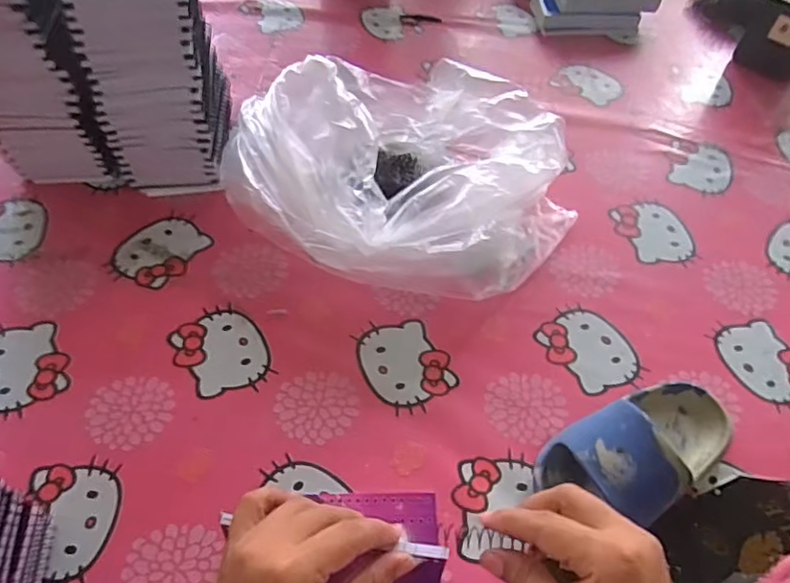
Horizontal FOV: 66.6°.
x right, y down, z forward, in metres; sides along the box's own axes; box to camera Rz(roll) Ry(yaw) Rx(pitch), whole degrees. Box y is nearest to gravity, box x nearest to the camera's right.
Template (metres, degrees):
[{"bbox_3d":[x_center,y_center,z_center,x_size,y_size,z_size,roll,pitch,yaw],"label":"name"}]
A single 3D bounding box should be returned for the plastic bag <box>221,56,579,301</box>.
[{"bbox_3d":[0.001,-0.113,0.566,0.318,0.116,0.228,26,57,14],"label":"plastic bag"}]

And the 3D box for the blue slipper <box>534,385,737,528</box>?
[{"bbox_3d":[0.188,0.115,0.449,0.161,0.060,0.086,-26,60,-20],"label":"blue slipper"}]

